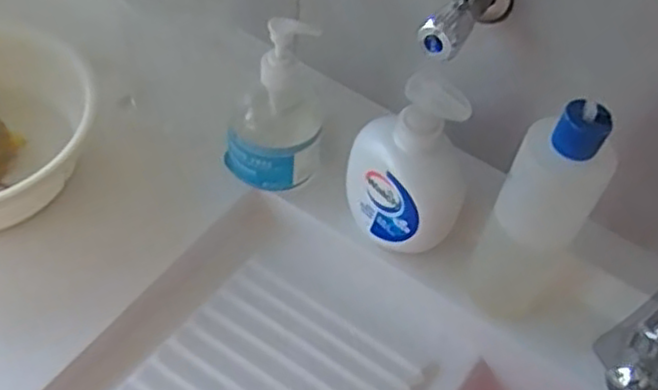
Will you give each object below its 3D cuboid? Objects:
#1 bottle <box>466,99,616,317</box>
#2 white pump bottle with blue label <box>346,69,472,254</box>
[{"bbox_3d":[0.158,0.014,0.528,0.061,0.203,0.058,31,56,18],"label":"bottle"},{"bbox_3d":[0.066,-0.026,0.571,0.095,0.158,0.069,13,52,5],"label":"white pump bottle with blue label"}]

